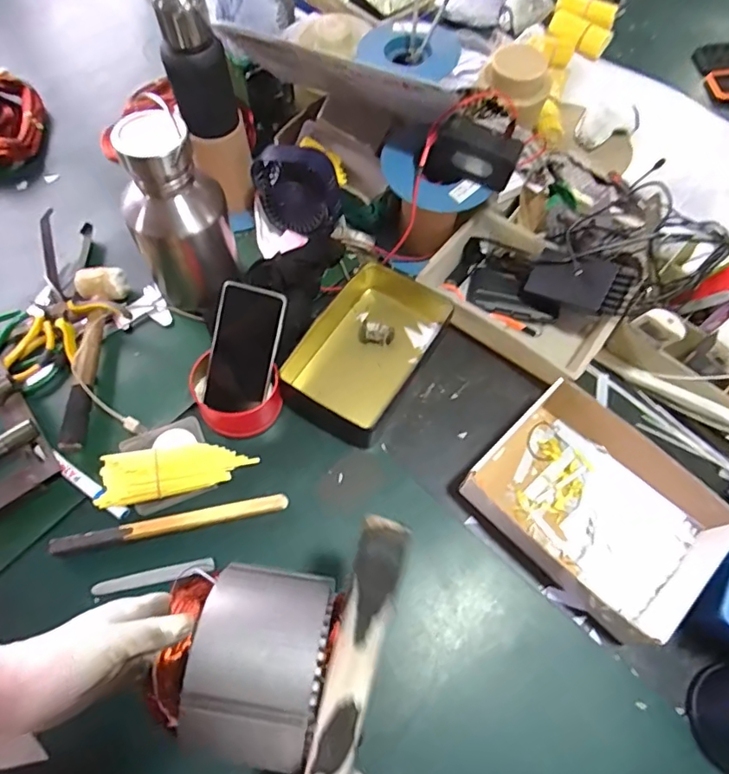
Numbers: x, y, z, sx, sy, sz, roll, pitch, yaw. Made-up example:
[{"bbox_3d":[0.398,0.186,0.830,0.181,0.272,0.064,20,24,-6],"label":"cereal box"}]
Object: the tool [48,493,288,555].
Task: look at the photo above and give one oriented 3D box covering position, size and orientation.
[{"bbox_3d":[-0.219,0.158,0.597,0.258,0.022,0.018,-11,66,-5],"label":"tool"}]

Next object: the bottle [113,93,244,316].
[{"bbox_3d":[-0.229,-0.198,0.647,0.114,0.252,0.109,-26,68,-12],"label":"bottle"}]

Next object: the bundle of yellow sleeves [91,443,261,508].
[{"bbox_3d":[-0.221,0.094,0.604,0.172,0.019,0.057,-13,66,-6],"label":"bundle of yellow sleeves"}]

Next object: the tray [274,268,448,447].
[{"bbox_3d":[0.004,-0.054,0.692,0.162,0.066,0.248,30,68,13],"label":"tray"}]

